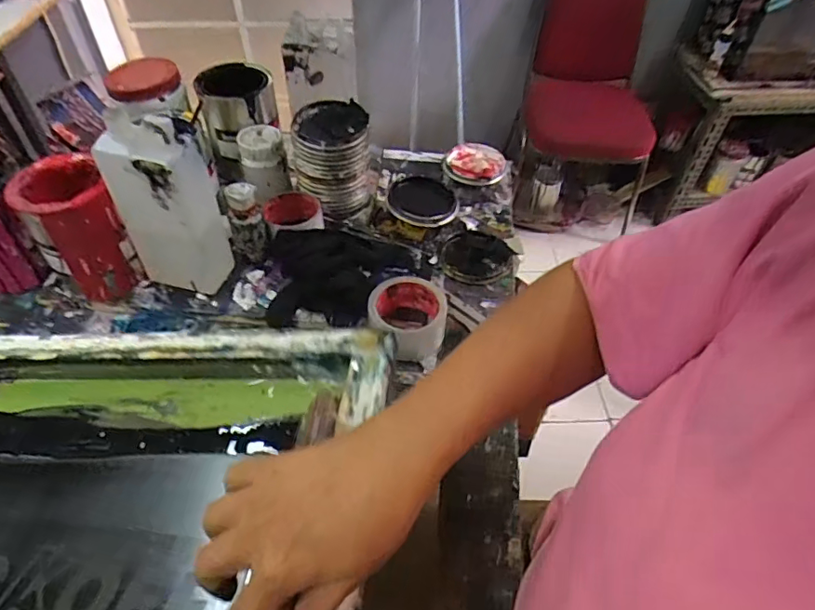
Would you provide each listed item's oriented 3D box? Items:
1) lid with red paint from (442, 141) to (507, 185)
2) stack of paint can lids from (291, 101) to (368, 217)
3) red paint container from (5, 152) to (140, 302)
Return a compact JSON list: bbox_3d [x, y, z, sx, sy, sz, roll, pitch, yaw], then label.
[{"bbox_3d":[0.112,-0.235,0.876,0.094,0.021,0.102,21,51,16],"label":"lid with red paint"},{"bbox_3d":[-0.106,-0.206,0.744,0.104,0.128,0.095,-6,48,-7],"label":"stack of paint can lids"},{"bbox_3d":[-0.393,-0.089,0.635,0.093,0.135,0.109,-25,54,-22],"label":"red paint container"}]

